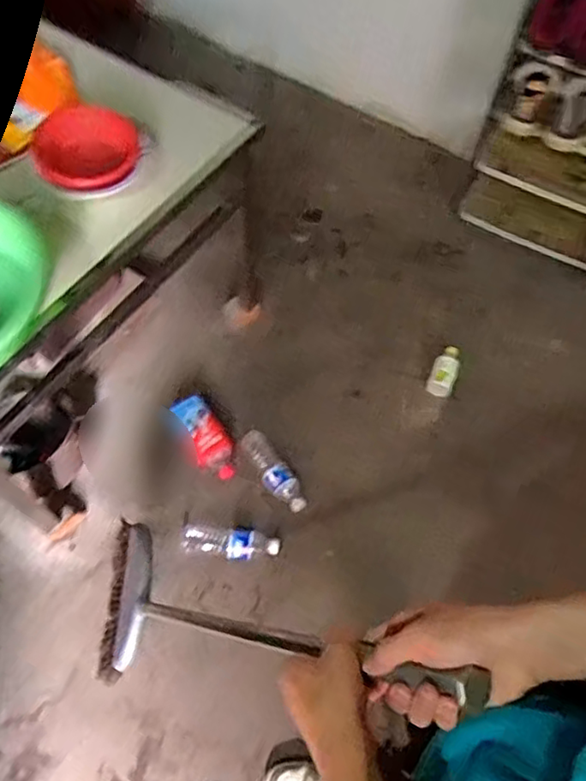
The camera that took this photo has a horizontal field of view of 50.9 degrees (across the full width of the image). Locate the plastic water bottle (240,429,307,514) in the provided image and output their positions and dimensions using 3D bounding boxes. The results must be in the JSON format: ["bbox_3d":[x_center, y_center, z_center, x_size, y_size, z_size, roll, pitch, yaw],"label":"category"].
[{"bbox_3d":[-0.047,0.190,1.468,0.079,0.073,0.231,-26,64,-15],"label":"plastic water bottle"}]

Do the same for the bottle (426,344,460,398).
[{"bbox_3d":[0.397,-0.054,1.612,0.068,0.068,0.122,16,61,8],"label":"bottle"}]

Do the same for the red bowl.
[{"bbox_3d":[-0.350,-0.408,1.051,0.173,0.078,0.172,0,60,-1],"label":"red bowl"}]

